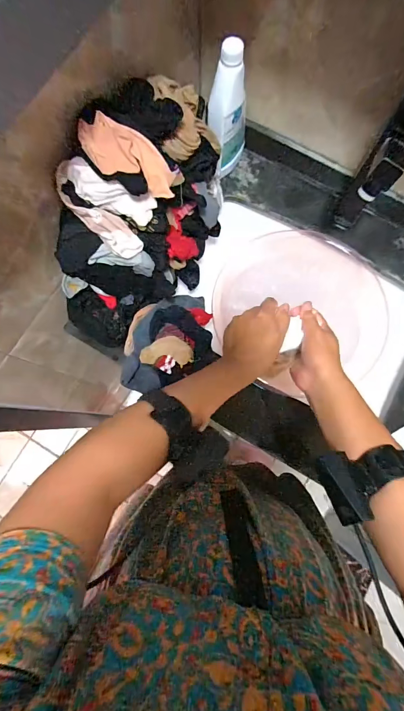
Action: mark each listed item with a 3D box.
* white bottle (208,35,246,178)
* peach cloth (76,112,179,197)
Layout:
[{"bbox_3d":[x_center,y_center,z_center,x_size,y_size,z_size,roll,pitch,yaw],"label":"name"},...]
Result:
[{"bbox_3d":[0.045,-0.400,0.554,0.067,0.203,0.080,7,78,1],"label":"white bottle"},{"bbox_3d":[-0.088,-0.236,0.395,0.121,0.026,0.057,24,78,-23],"label":"peach cloth"}]

